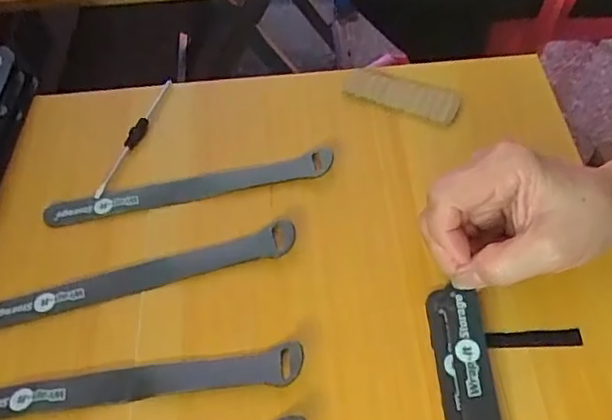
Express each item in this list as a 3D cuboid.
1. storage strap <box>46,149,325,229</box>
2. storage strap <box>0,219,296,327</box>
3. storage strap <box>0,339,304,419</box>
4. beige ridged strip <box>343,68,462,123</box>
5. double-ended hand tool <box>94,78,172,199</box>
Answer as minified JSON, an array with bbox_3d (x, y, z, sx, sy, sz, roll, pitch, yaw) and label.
[{"bbox_3d":[-0.078,-0.015,0.392,0.193,0.006,0.019,-12,57,-5],"label":"storage strap"},{"bbox_3d":[-0.102,0.042,0.358,0.194,0.009,0.023,-16,64,-8],"label":"storage strap"},{"bbox_3d":[-0.098,0.098,0.321,0.192,0.004,0.022,-8,57,-2],"label":"storage strap"},{"bbox_3d":[0.071,-0.086,0.429,0.083,0.006,0.031,19,60,15],"label":"beige ridged strip"},{"bbox_3d":[-0.125,-0.055,0.419,0.011,0.007,0.111,13,59,12],"label":"double-ended hand tool"}]

